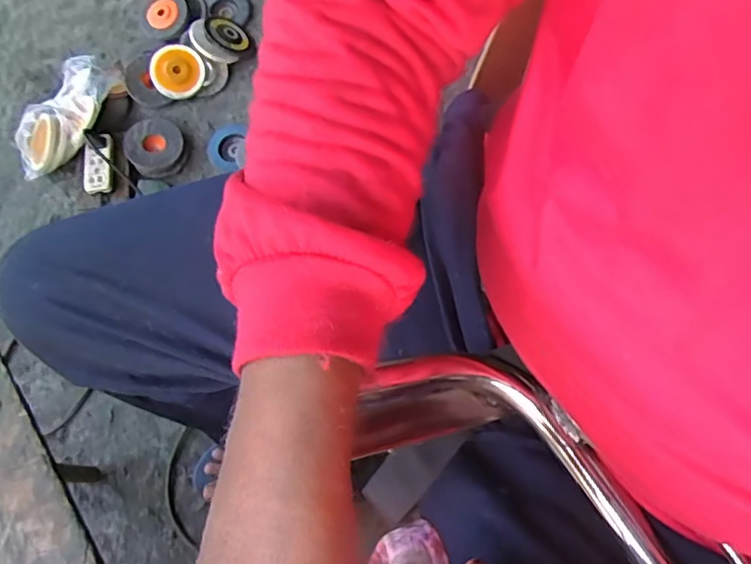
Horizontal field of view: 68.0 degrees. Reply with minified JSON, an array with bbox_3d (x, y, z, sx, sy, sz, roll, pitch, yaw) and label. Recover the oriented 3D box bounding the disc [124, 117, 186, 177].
[{"bbox_3d":[-0.382,-0.233,0.965,0.094,0.042,0.093,1,70,-1],"label":"disc"}]

